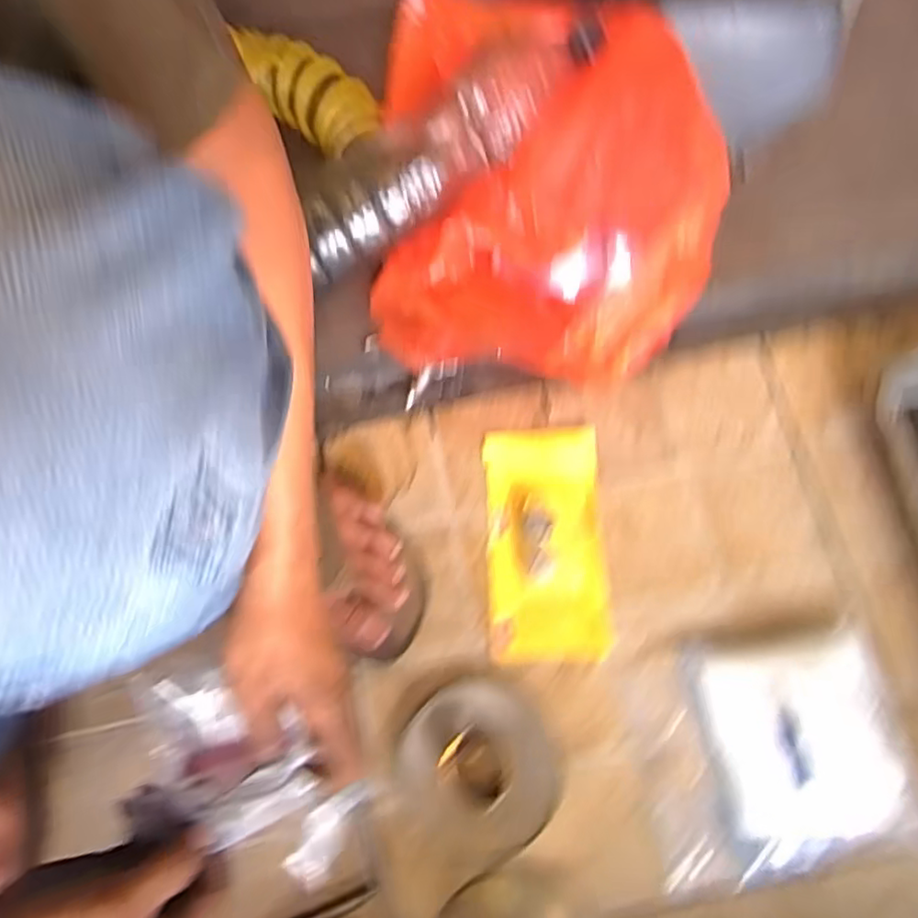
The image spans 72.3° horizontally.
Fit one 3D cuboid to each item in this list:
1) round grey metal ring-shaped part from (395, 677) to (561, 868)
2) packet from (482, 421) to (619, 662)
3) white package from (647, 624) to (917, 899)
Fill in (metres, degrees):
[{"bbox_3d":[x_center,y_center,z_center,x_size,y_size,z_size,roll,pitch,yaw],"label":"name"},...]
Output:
[{"bbox_3d":[0.012,0.226,0.454,0.114,0.028,0.113,0,72,0],"label":"round grey metal ring-shaped part"},{"bbox_3d":[0.071,0.067,0.513,0.092,0.014,0.184,-2,72,-1],"label":"packet"},{"bbox_3d":[0.228,0.214,0.454,0.180,0.038,0.156,-8,72,-3],"label":"white package"}]

